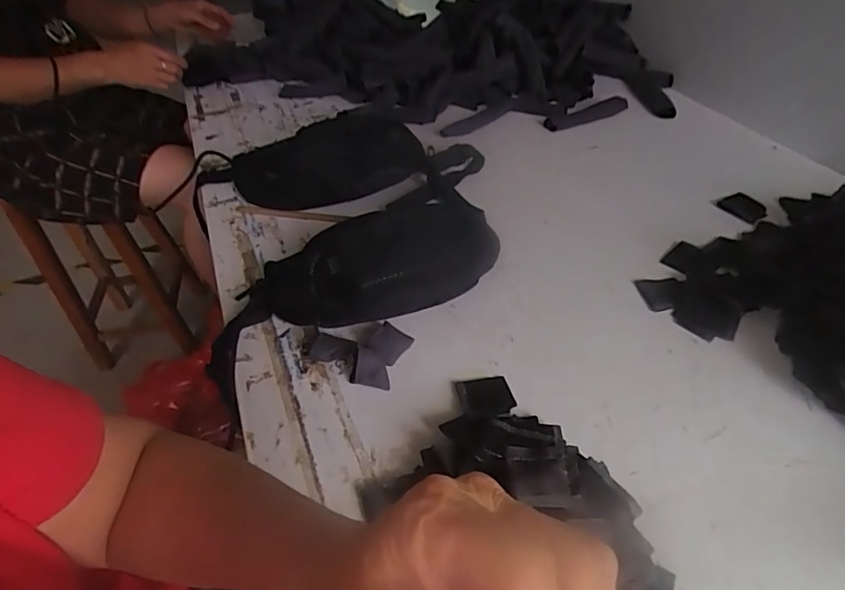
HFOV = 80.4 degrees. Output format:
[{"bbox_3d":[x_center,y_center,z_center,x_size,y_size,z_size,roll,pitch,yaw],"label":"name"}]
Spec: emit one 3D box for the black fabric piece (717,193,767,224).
[{"bbox_3d":[0.432,-0.119,0.670,0.041,0.005,0.054,-16,46,-12],"label":"black fabric piece"}]

